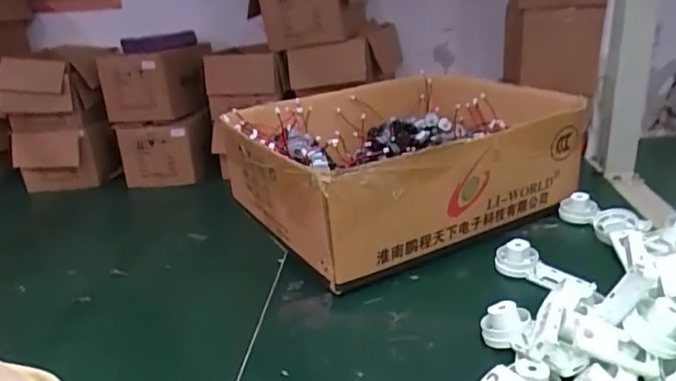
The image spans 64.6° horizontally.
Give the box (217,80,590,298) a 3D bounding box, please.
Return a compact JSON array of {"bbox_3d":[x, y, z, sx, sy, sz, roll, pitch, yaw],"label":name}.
[{"bbox_3d":[0.070,-0.051,0.687,0.382,0.129,0.337,-19,25,-27],"label":"box"}]

